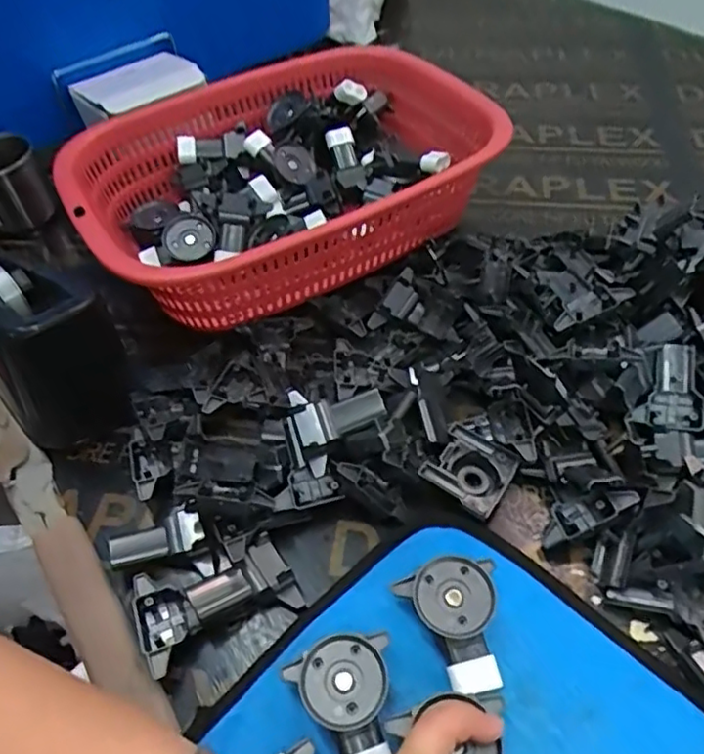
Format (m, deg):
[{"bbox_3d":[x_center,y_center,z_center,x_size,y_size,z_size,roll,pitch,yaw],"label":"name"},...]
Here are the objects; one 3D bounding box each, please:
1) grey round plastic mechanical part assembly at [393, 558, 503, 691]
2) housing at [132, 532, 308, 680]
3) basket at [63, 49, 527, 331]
[{"bbox_3d":[0.062,0.129,0.334,0.052,0.025,0.064,-22,52,-13],"label":"grey round plastic mechanical part assembly"},{"bbox_3d":[-0.078,0.123,0.353,0.087,0.025,0.052,-25,53,-15],"label":"housing"},{"bbox_3d":[-0.066,-0.166,0.548,0.312,0.111,0.255,-31,54,-19],"label":"basket"}]

